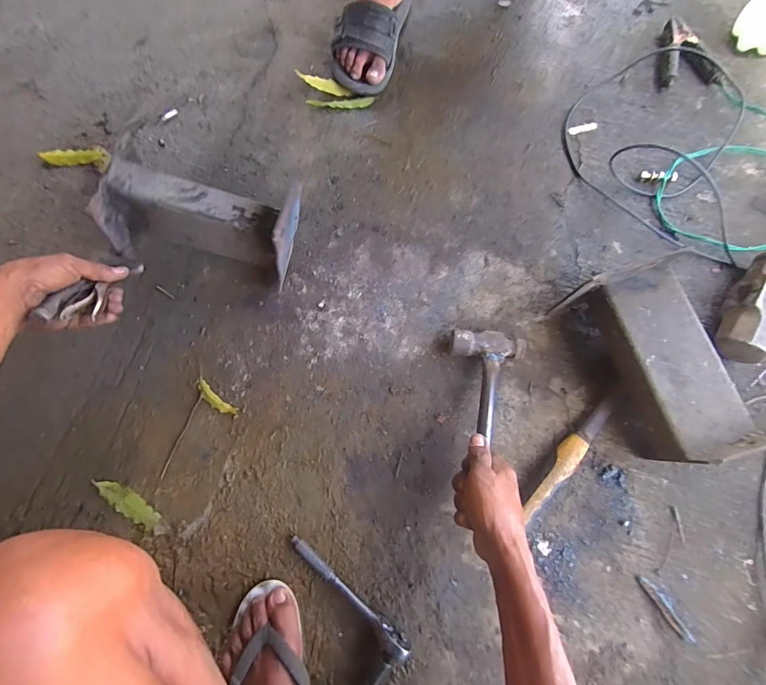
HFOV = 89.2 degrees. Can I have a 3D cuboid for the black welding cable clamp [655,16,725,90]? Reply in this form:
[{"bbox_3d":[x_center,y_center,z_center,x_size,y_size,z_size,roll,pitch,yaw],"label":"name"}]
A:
[{"bbox_3d":[0.523,-0.504,0.673,0.095,0.035,0.135,-3,76,1],"label":"black welding cable clamp"}]

